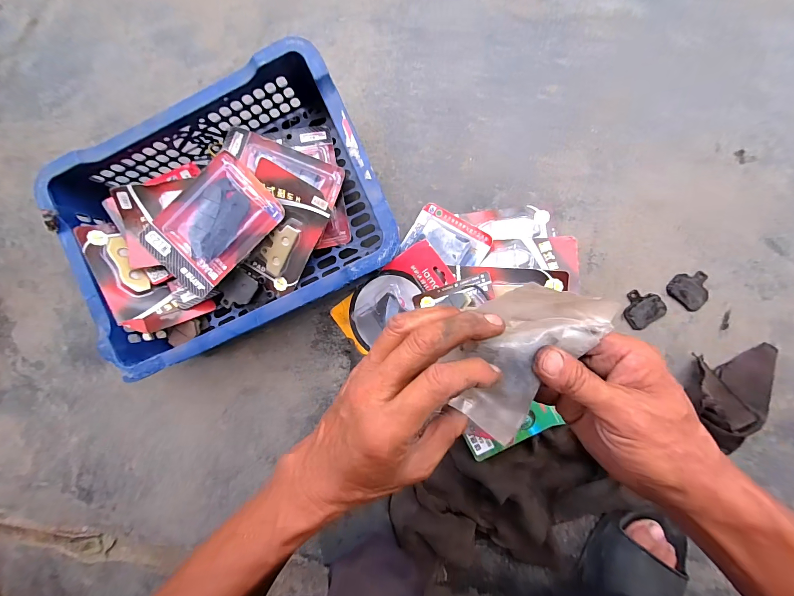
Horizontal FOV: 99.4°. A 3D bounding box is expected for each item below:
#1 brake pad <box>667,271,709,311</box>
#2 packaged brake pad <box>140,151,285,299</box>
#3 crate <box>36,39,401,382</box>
[{"bbox_3d":[0.391,-0.013,0.446,0.052,0.005,0.048,38,94,4],"label":"brake pad"},{"bbox_3d":[-0.229,-0.090,0.414,0.157,0.018,0.108,-45,88,5],"label":"packaged brake pad"},{"bbox_3d":[-0.199,-0.093,0.434,0.355,0.127,0.261,-25,90,5],"label":"crate"}]

